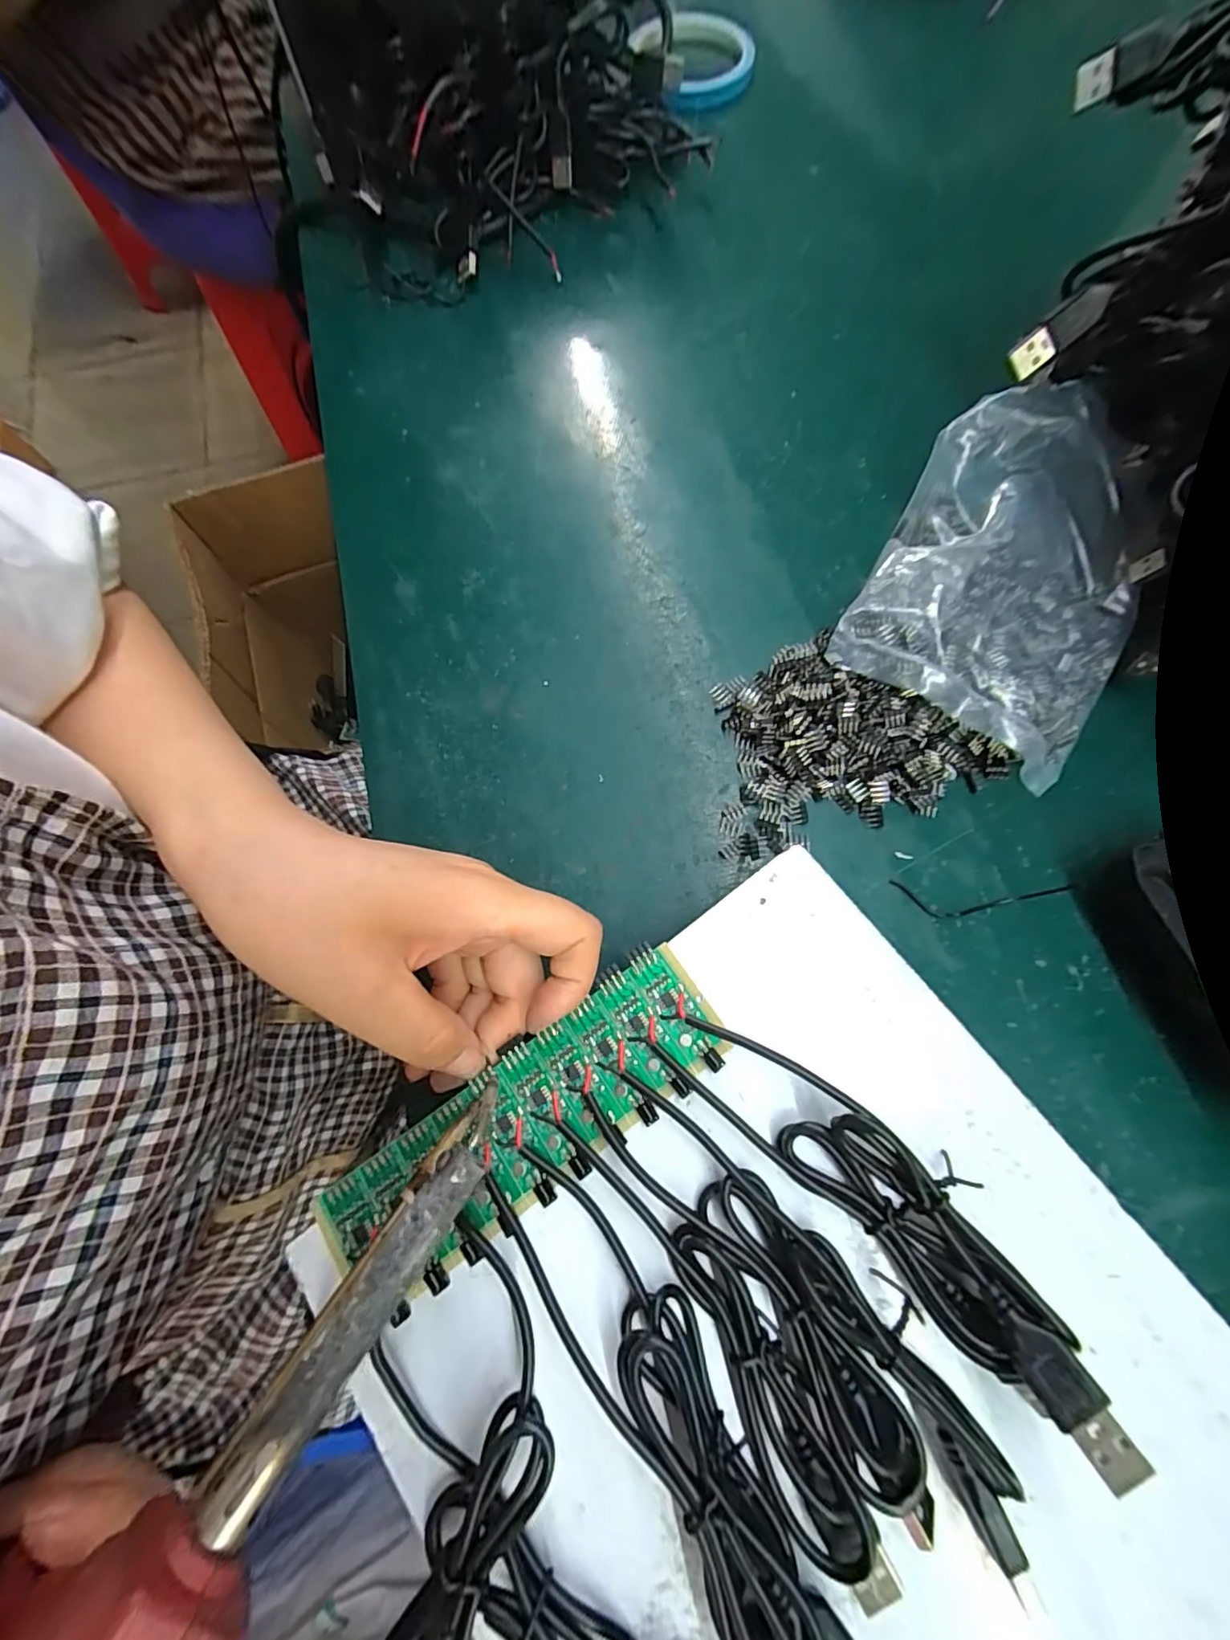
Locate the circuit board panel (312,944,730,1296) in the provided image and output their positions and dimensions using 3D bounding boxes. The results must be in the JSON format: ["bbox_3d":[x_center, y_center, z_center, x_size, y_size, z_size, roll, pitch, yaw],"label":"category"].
[{"bbox_3d":[-0.028,0.098,0.177,0.138,0.007,0.046,-33,76,-8],"label":"circuit board panel"}]

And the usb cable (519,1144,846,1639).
[{"bbox_3d":[0.016,0.163,0.148,0.031,0.023,0.145,-29,76,-6],"label":"usb cable"}]

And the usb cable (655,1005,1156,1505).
[{"bbox_3d":[0.077,0.108,0.158,0.028,0.032,0.139,-43,78,-9],"label":"usb cable"}]

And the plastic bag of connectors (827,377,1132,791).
[{"bbox_3d":[0.184,-0.112,0.251,0.117,0.040,0.159,28,76,9],"label":"plastic bag of connectors"}]

